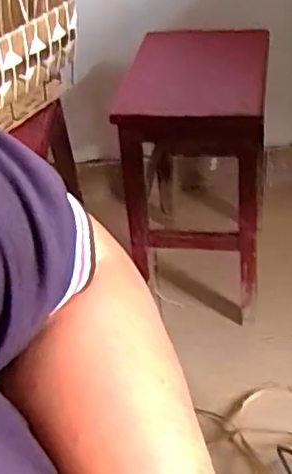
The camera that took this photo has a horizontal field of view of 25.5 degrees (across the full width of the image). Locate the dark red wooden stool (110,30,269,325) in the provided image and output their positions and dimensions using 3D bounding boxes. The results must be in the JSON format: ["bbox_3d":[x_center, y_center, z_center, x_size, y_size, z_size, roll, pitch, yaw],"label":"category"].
[{"bbox_3d":[0.095,-0.109,1.220,0.242,0.451,0.333,3,39,6],"label":"dark red wooden stool"}]

